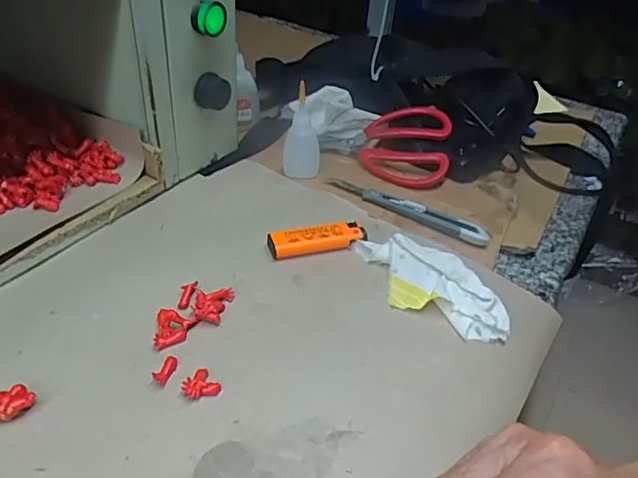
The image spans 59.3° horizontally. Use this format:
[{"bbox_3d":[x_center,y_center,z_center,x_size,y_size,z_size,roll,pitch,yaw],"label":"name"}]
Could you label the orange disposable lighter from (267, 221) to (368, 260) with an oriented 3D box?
[{"bbox_3d":[-0.001,0.001,0.453,0.079,0.016,0.022,-7,40,-15],"label":"orange disposable lighter"}]

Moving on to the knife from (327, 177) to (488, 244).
[{"bbox_3d":[0.078,-0.029,0.501,0.151,0.014,0.020,24,42,22],"label":"knife"}]

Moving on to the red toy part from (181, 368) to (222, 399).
[{"bbox_3d":[-0.074,0.091,0.348,0.020,0.009,0.021,3,38,-3],"label":"red toy part"}]

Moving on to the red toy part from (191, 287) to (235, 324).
[{"bbox_3d":[-0.075,0.045,0.396,0.027,0.011,0.028,0,39,-6],"label":"red toy part"}]

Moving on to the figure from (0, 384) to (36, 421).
[{"bbox_3d":[-0.188,0.097,0.326,0.040,0.012,0.018,-1,39,-8],"label":"figure"}]

